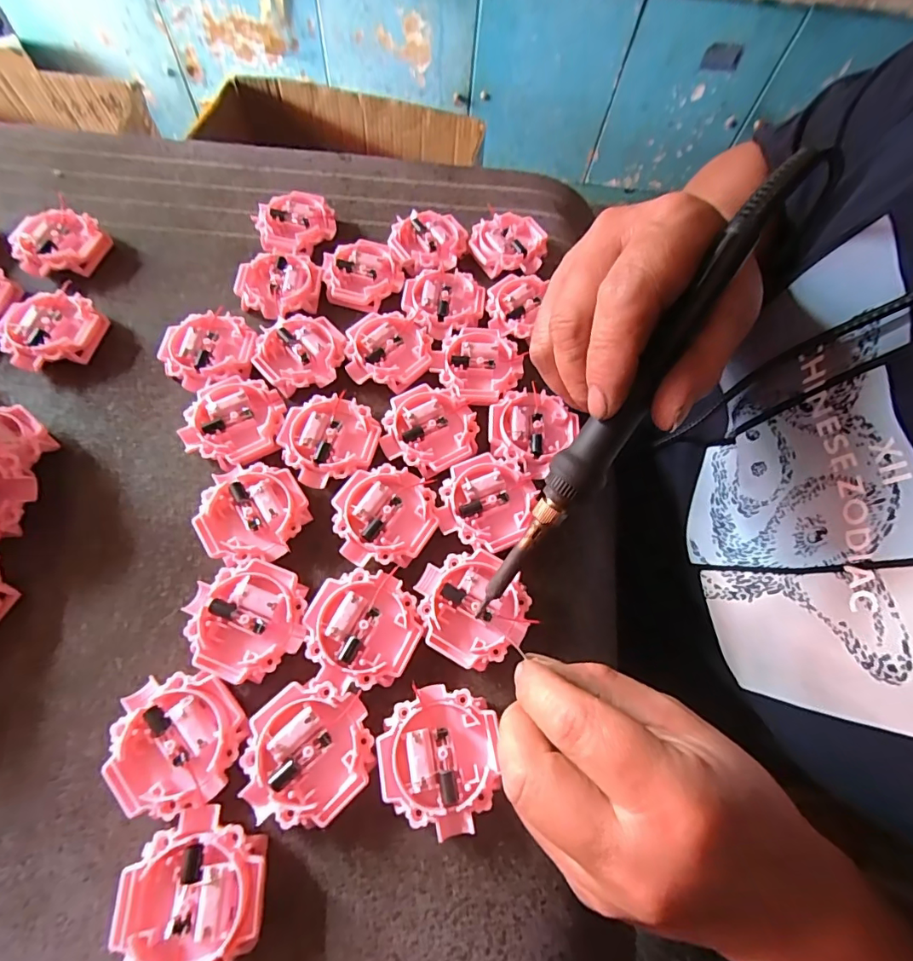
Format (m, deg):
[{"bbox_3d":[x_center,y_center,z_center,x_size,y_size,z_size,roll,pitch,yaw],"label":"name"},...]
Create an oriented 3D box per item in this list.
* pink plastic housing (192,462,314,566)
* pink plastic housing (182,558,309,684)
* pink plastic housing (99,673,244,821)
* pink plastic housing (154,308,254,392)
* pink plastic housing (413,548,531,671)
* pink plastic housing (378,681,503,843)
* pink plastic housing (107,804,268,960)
[{"bbox_3d":[-0.106,0.016,0.246,0.050,0.014,0.054,1,66,-3],"label":"pink plastic housing"},{"bbox_3d":[-0.097,0.065,0.225,0.051,0.014,0.051,1,66,-3],"label":"pink plastic housing"},{"bbox_3d":[-0.119,0.111,0.204,0.051,0.014,0.054,1,66,-3],"label":"pink plastic housing"},{"bbox_3d":[-0.148,-0.079,0.287,0.052,0.014,0.052,1,66,-3],"label":"pink plastic housing"},{"bbox_3d":[0.007,0.059,0.229,0.054,0.008,0.050,1,67,-1],"label":"pink plastic housing"},{"bbox_3d":[-0.007,0.120,0.205,0.049,0.015,0.054,-8,67,-7],"label":"pink plastic housing"},{"bbox_3d":[-0.101,0.160,0.186,0.054,0.018,0.054,1,67,-1],"label":"pink plastic housing"}]

